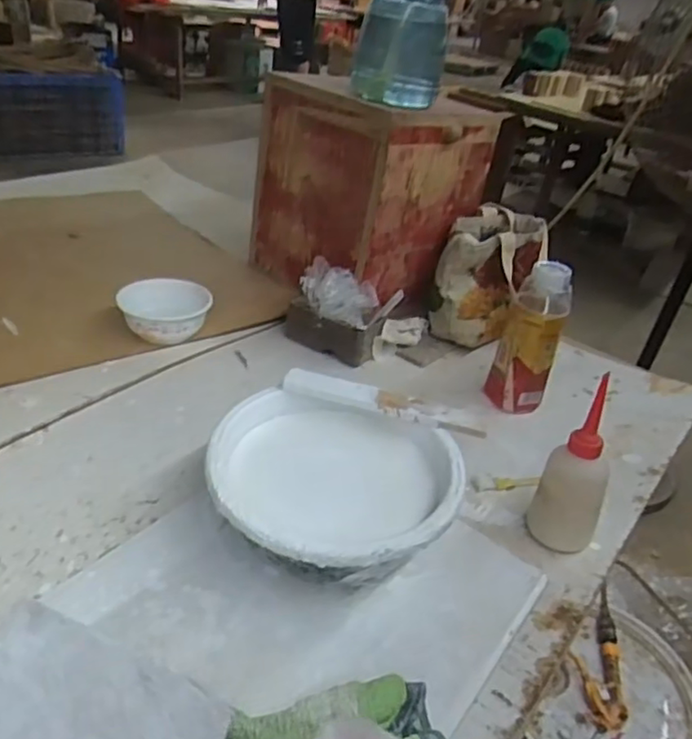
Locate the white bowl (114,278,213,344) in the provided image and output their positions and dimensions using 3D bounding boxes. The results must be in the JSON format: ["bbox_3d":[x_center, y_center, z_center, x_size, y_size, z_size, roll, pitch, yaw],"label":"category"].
[{"bbox_3d":[-0.235,-0.071,0.821,0.112,0.059,0.112,6,34,-4],"label":"white bowl"}]

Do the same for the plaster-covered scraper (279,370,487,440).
[{"bbox_3d":[0.035,0.032,0.613,0.195,0.013,0.034,14,34,9],"label":"plaster-covered scraper"}]

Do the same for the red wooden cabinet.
[{"bbox_3d":[0.034,-0.274,0.970,0.260,0.287,0.240,34,41,32],"label":"red wooden cabinet"}]

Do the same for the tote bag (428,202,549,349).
[{"bbox_3d":[0.219,-0.147,0.958,0.133,0.149,0.203,20,36,16],"label":"tote bag"}]

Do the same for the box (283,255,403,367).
[{"bbox_3d":[-0.006,-0.085,0.858,0.136,0.103,0.080,22,36,19],"label":"box"}]

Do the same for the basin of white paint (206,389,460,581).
[{"bbox_3d":[-0.012,0.112,0.560,0.218,0.084,0.199,12,34,5],"label":"basin of white paint"}]

